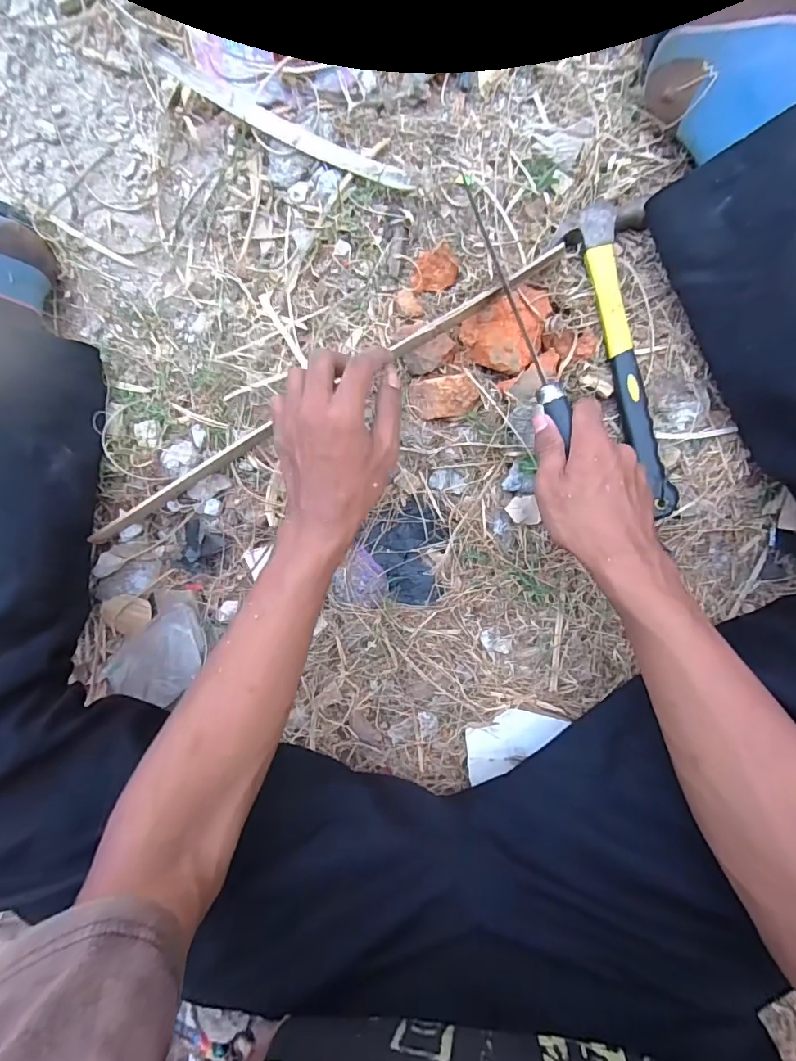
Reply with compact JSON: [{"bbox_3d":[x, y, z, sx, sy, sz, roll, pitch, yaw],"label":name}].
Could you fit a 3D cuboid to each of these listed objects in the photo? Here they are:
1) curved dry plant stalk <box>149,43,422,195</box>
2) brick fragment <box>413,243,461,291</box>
[{"bbox_3d":[-0.099,-0.367,0.432,0.241,0.052,0.021,27,94,6],"label":"curved dry plant stalk"},{"bbox_3d":[0.033,-0.236,0.435,0.043,0.017,0.031,-12,89,7],"label":"brick fragment"}]

